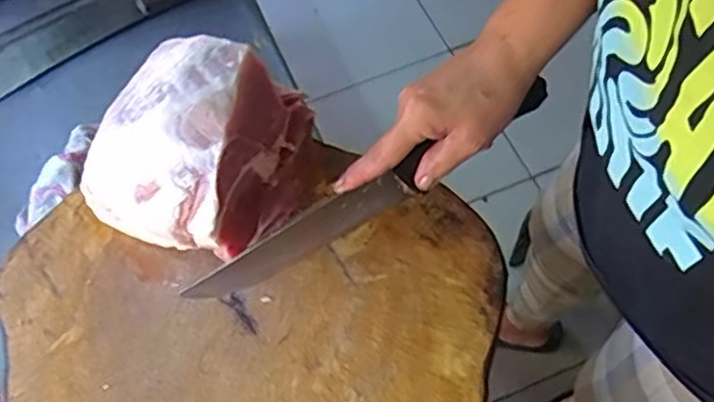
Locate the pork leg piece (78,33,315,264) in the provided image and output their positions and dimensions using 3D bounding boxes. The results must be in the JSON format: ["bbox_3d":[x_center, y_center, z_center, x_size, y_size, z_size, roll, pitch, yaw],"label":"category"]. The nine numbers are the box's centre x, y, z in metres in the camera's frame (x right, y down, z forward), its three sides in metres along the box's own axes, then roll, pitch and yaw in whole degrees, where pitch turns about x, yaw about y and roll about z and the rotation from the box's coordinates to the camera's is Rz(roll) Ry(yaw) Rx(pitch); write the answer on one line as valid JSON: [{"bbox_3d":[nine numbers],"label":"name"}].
[{"bbox_3d":[-0.137,-0.049,0.570,0.163,0.140,0.157,12,61,10],"label":"pork leg piece"}]

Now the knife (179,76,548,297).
[{"bbox_3d":[0.013,-0.004,0.531,0.310,0.047,0.015,-30,63,-5],"label":"knife"}]

